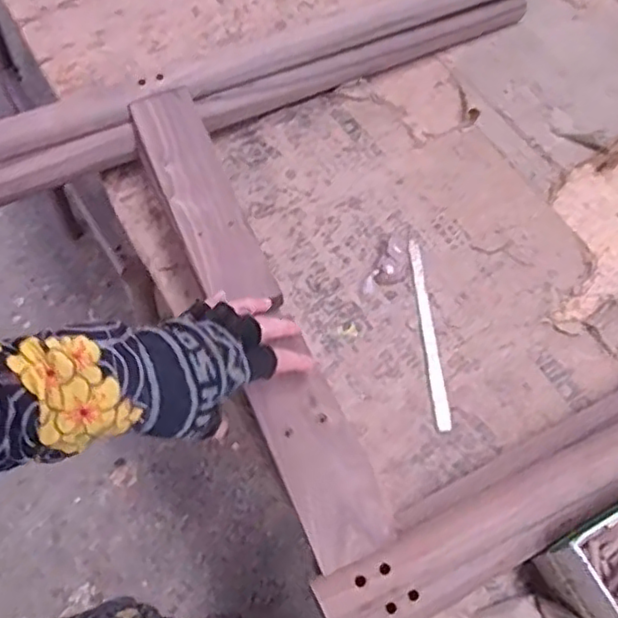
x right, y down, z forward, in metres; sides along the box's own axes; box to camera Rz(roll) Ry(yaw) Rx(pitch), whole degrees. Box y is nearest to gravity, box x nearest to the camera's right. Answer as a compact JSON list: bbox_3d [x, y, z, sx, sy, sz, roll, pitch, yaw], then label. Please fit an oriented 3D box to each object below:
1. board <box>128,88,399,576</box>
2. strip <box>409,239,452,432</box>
[{"bbox_3d":[-0.061,-0.016,0.606,0.070,0.021,0.506,-24,67,-8],"label":"board"},{"bbox_3d":[0.124,0.024,0.679,0.014,0.004,0.208,-2,67,-8],"label":"strip"}]

